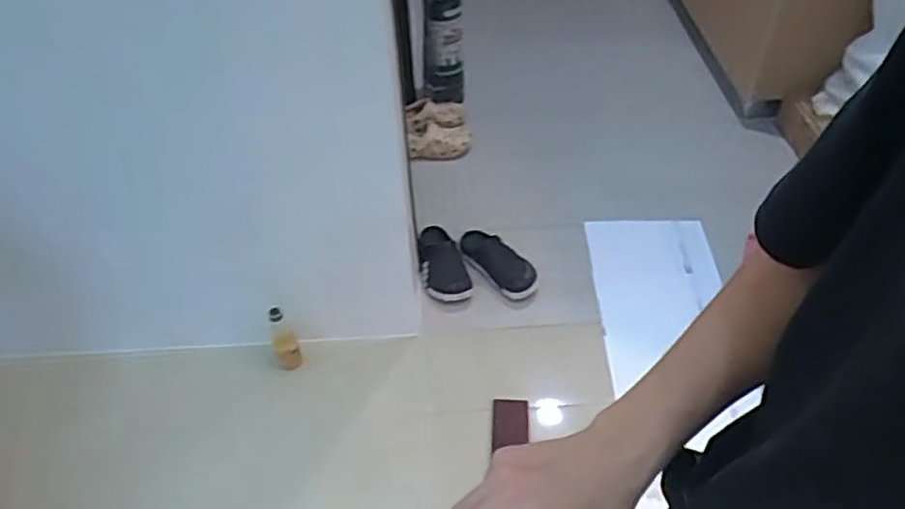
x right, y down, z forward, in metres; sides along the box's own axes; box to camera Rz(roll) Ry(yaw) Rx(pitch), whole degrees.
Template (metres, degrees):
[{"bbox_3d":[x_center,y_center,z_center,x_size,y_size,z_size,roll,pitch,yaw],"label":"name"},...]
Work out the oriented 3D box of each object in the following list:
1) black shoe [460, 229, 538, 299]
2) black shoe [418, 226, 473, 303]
[{"bbox_3d":[0.111,0.015,1.792,0.096,0.092,0.252,-36,54,-29],"label":"black shoe"},{"bbox_3d":[-0.026,0.007,1.828,0.126,0.107,0.259,-7,45,-4],"label":"black shoe"}]

